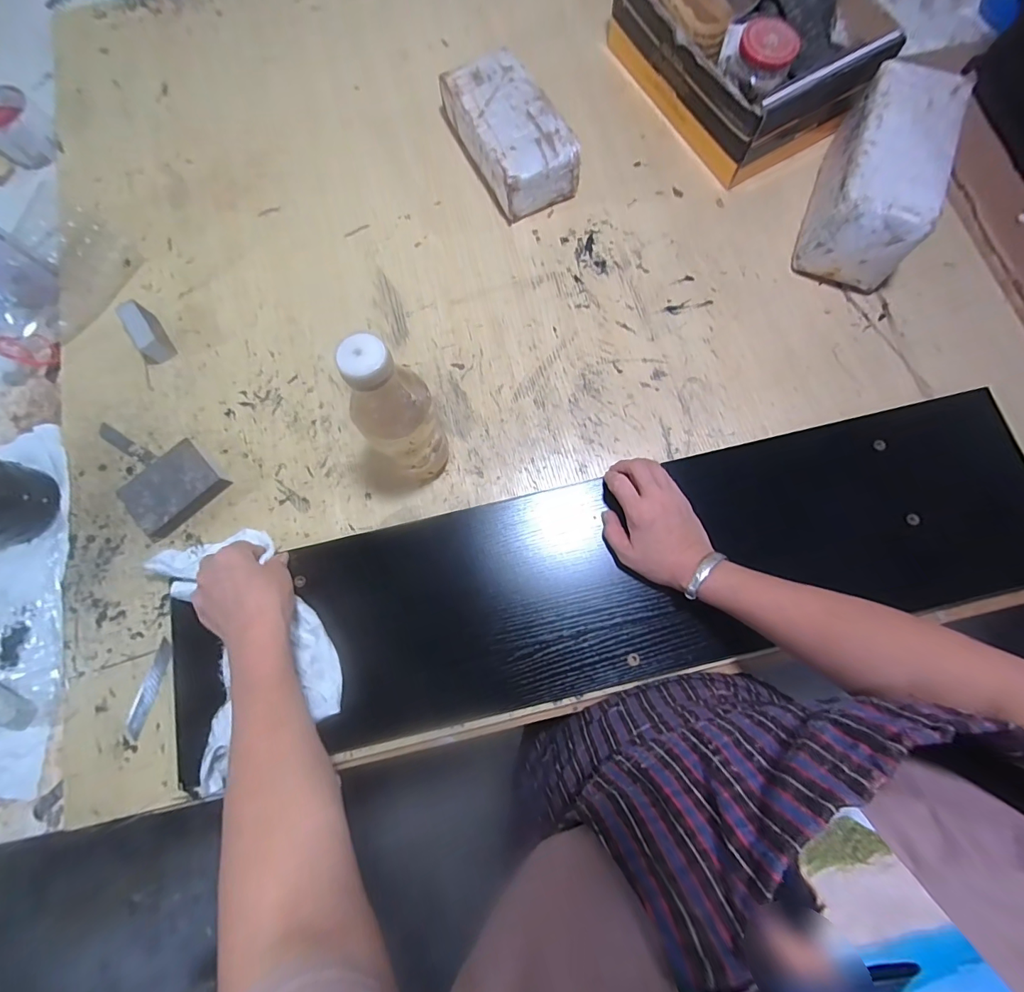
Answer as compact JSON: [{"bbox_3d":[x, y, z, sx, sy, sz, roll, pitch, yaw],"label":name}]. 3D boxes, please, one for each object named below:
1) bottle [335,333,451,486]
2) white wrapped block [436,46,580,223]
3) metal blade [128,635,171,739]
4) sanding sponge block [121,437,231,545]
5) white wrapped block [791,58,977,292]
[{"bbox_3d":[-0.107,-0.069,0.431,0.073,0.216,0.066,-43,79,-7],"label":"bottle"},{"bbox_3d":[-0.005,-0.484,0.598,0.114,0.068,0.213,-27,77,-5],"label":"white wrapped block"},{"bbox_3d":[-0.393,0.208,0.484,0.016,0.004,0.101,13,80,8],"label":"metal blade"},{"bbox_3d":[-0.388,-0.006,0.515,0.097,0.029,0.073,-40,79,-8],"label":"sanding sponge block"},{"bbox_3d":[0.440,-0.378,0.538,0.116,0.102,0.236,25,78,7],"label":"white wrapped block"}]

